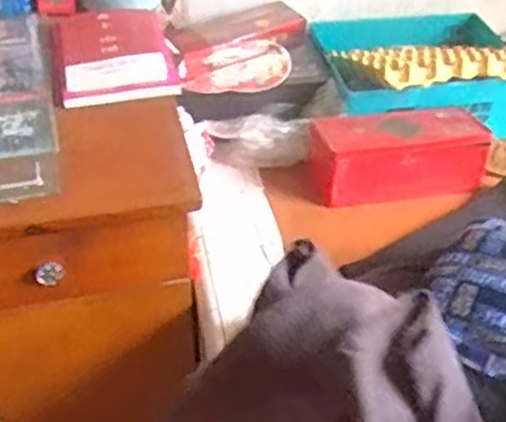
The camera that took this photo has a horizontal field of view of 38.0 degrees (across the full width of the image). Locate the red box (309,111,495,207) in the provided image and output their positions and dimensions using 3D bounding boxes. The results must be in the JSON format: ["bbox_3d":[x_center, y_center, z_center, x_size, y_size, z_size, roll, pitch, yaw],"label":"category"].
[{"bbox_3d":[0.240,-0.094,1.217,0.296,0.100,0.121,-7,42,-9],"label":"red box"}]

